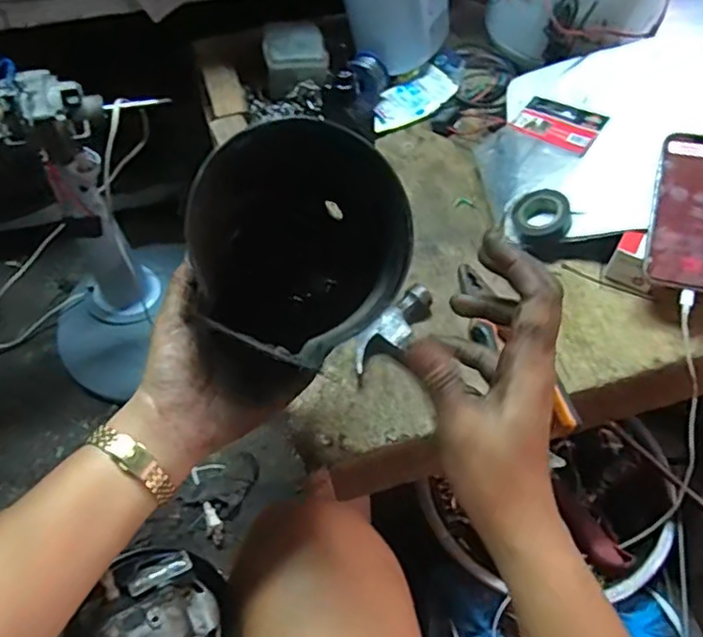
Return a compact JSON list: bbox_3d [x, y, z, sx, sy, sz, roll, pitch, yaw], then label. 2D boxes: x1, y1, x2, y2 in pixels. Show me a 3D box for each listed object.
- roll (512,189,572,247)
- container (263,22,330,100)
[{"bbox_3d":[0.192,-0.101,0.633,0.056,0.019,0.053,-38,65,19],"label":"roll"},{"bbox_3d":[-0.067,-0.313,0.757,0.075,0.045,0.084,-7,56,-4],"label":"container"}]

